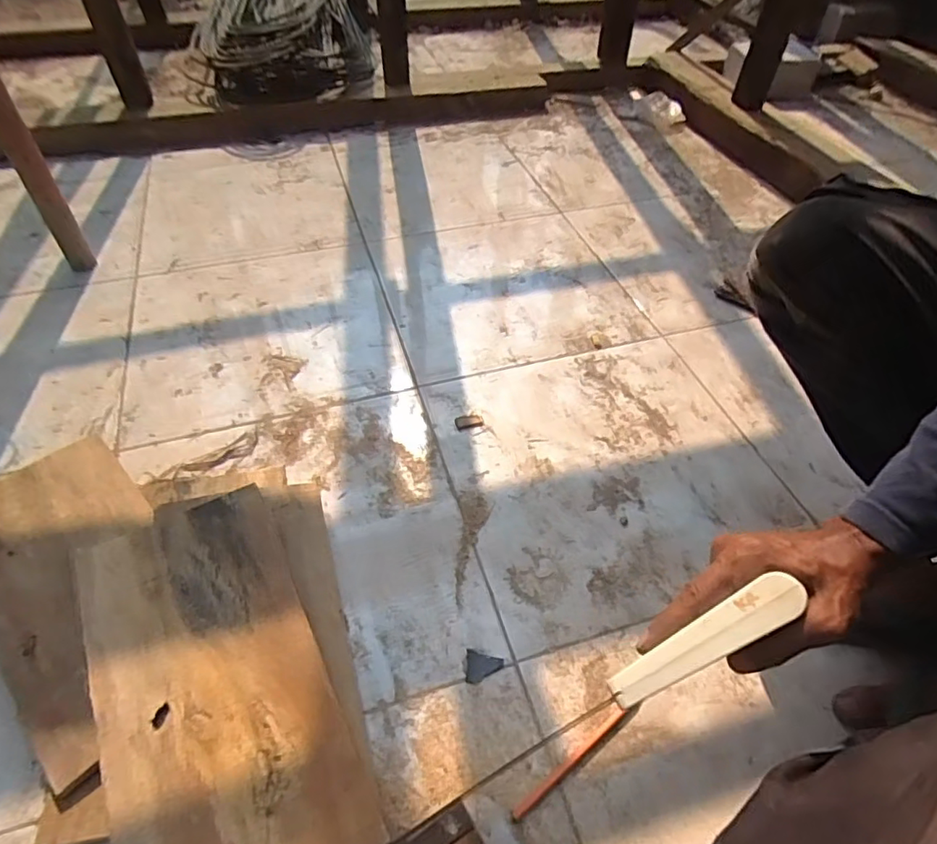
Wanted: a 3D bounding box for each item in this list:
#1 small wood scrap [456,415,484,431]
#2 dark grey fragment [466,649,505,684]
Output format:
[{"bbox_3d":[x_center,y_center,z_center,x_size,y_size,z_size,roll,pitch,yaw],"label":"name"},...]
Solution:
[{"bbox_3d":[0.001,0.000,0.760,0.037,0.004,0.022,-10,50,-10],"label":"small wood scrap"},{"bbox_3d":[0.016,0.239,0.549,0.036,0.004,0.030,2,49,1],"label":"dark grey fragment"}]

